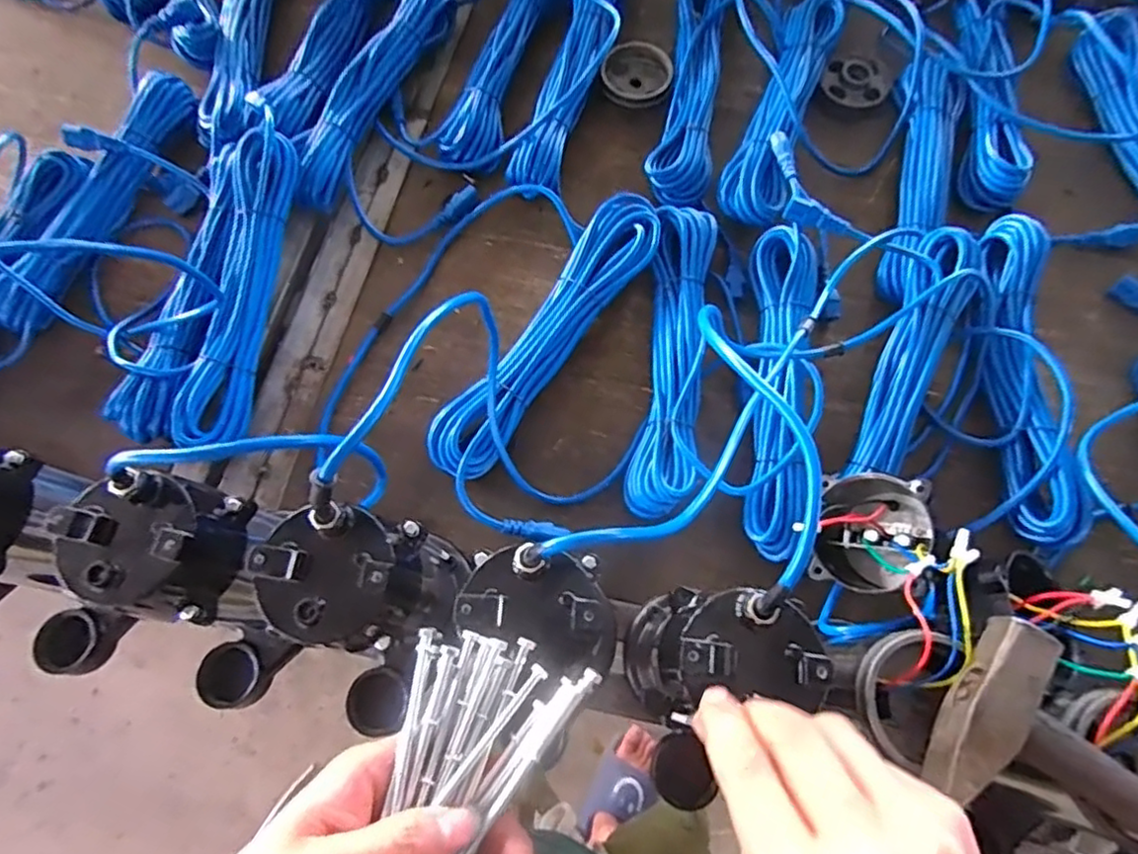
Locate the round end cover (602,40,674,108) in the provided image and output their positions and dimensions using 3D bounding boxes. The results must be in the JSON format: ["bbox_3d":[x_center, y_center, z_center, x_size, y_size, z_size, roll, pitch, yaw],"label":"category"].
[{"bbox_3d":[0.086,-0.440,0.788,0.085,0.027,0.080,0,71,0],"label":"round end cover"}]

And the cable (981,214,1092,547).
[{"bbox_3d":[0.459,-0.060,0.641,0.061,0.066,0.357,6,71,3],"label":"cable"}]

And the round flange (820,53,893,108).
[{"bbox_3d":[0.359,-0.429,0.790,0.078,0.028,0.073,0,71,0],"label":"round flange"}]

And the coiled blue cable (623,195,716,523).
[{"bbox_3d":[0.108,-0.077,0.647,0.077,0.037,0.339,7,71,3],"label":"coiled blue cable"}]

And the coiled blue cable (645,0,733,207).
[{"bbox_3d":[0.151,-0.416,0.760,0.069,0.036,0.328,11,71,4],"label":"coiled blue cable"}]

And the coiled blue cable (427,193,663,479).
[{"bbox_3d":[-0.020,-0.098,0.654,0.082,0.051,0.357,34,75,11],"label":"coiled blue cable"}]

